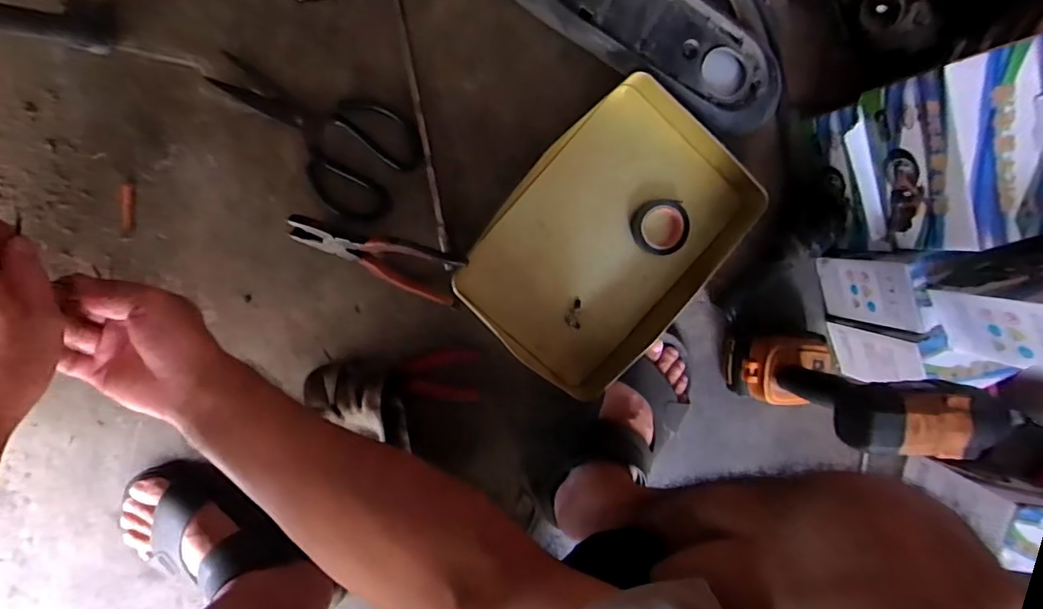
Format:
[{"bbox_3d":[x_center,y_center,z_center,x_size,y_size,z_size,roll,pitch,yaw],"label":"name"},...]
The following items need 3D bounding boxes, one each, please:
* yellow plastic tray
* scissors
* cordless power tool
[{"bbox_3d":[0.099,-0.069,0.612,0.225,0.043,0.322,43,90,-9],"label":"yellow plastic tray"},{"bbox_3d":[-0.218,-0.177,0.580,0.209,0.007,0.116,26,93,-9],"label":"scissors"},{"bbox_3d":[0.320,0.086,0.544,0.144,0.223,0.075,13,95,-8],"label":"cordless power tool"}]

